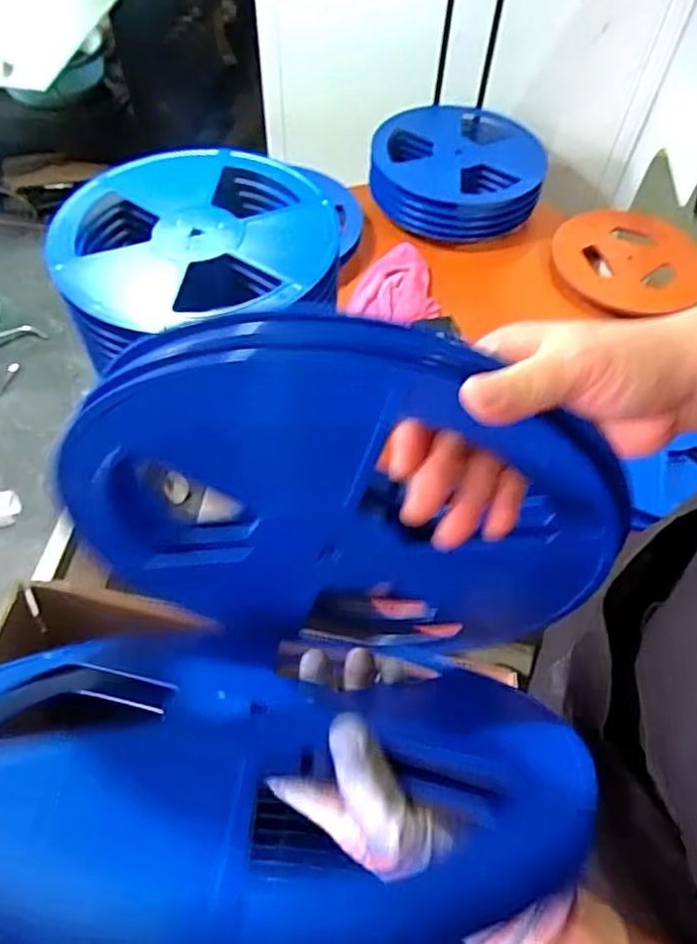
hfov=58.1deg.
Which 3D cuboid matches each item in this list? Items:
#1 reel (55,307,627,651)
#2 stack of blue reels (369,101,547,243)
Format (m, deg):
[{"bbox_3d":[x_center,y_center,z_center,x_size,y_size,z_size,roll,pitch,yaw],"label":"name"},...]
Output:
[{"bbox_3d":[-0.018,0.025,0.374,0.293,0.286,0.045,5,57,0],"label":"reel"},{"bbox_3d":[0.203,-0.576,1.200,0.315,0.101,0.289,6,57,1],"label":"stack of blue reels"}]

